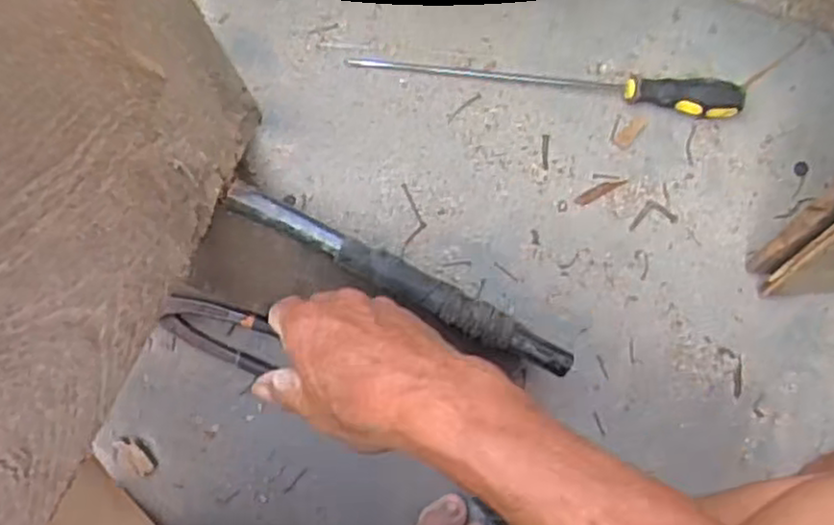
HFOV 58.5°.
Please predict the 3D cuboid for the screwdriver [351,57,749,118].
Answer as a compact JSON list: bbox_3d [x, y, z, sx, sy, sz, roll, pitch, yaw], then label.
[{"bbox_3d":[0.119,-0.151,0.643,0.339,0.028,0.036,1,90,-8],"label":"screwdriver"}]

